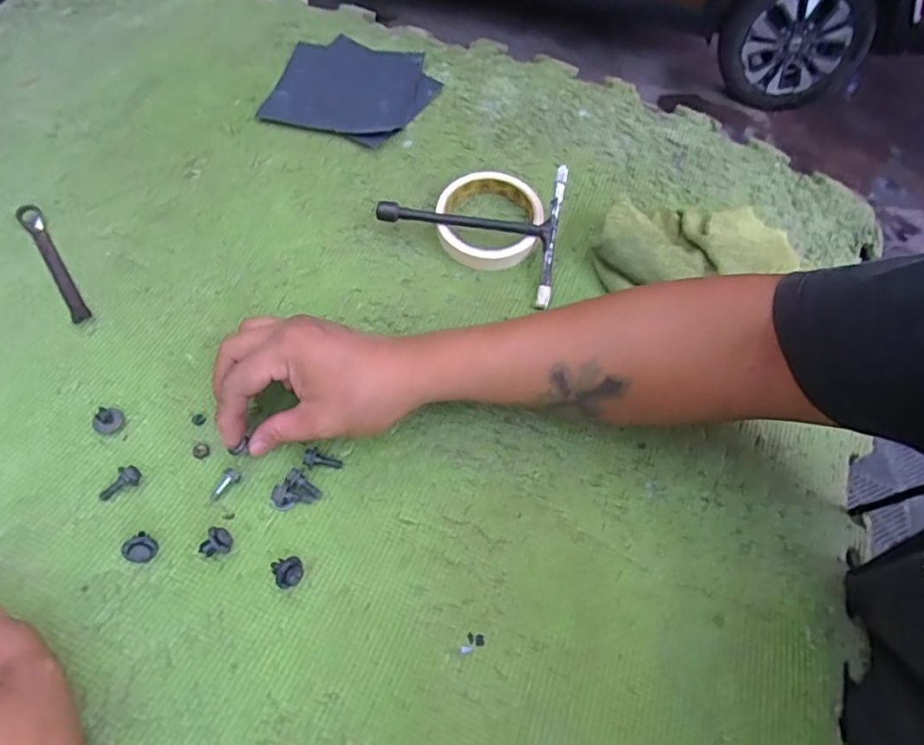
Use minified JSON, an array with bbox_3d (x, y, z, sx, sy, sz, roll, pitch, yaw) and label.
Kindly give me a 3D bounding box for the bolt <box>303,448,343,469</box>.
[{"bbox_3d":[-0.097,0.062,0.400,0.024,0.013,0.014,12,61,6],"label":"bolt"}]

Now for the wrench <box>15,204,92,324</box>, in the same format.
[{"bbox_3d":[-0.337,-0.091,0.474,0.018,0.009,0.144,-28,61,-24],"label":"wrench"}]

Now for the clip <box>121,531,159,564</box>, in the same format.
[{"bbox_3d":[-0.195,0.108,0.349,0.014,0.015,0.017,28,56,14],"label":"clip"}]

